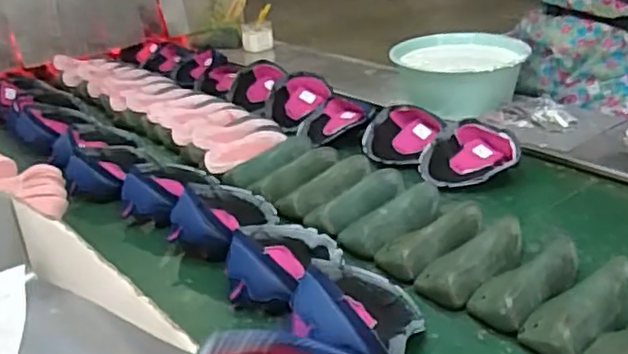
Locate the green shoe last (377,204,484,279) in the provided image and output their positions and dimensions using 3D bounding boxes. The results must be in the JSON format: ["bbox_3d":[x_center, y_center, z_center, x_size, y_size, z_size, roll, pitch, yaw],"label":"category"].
[{"bbox_3d":[0.182,0.091,1.003,0.189,0.047,0.088,-29,32,-16],"label":"green shoe last"}]

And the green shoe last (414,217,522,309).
[{"bbox_3d":[0.233,0.113,0.938,0.183,0.050,0.076,-25,32,-34],"label":"green shoe last"}]

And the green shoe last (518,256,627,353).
[{"bbox_3d":[0.337,0.160,0.825,0.176,0.056,0.085,-25,33,-34],"label":"green shoe last"}]

